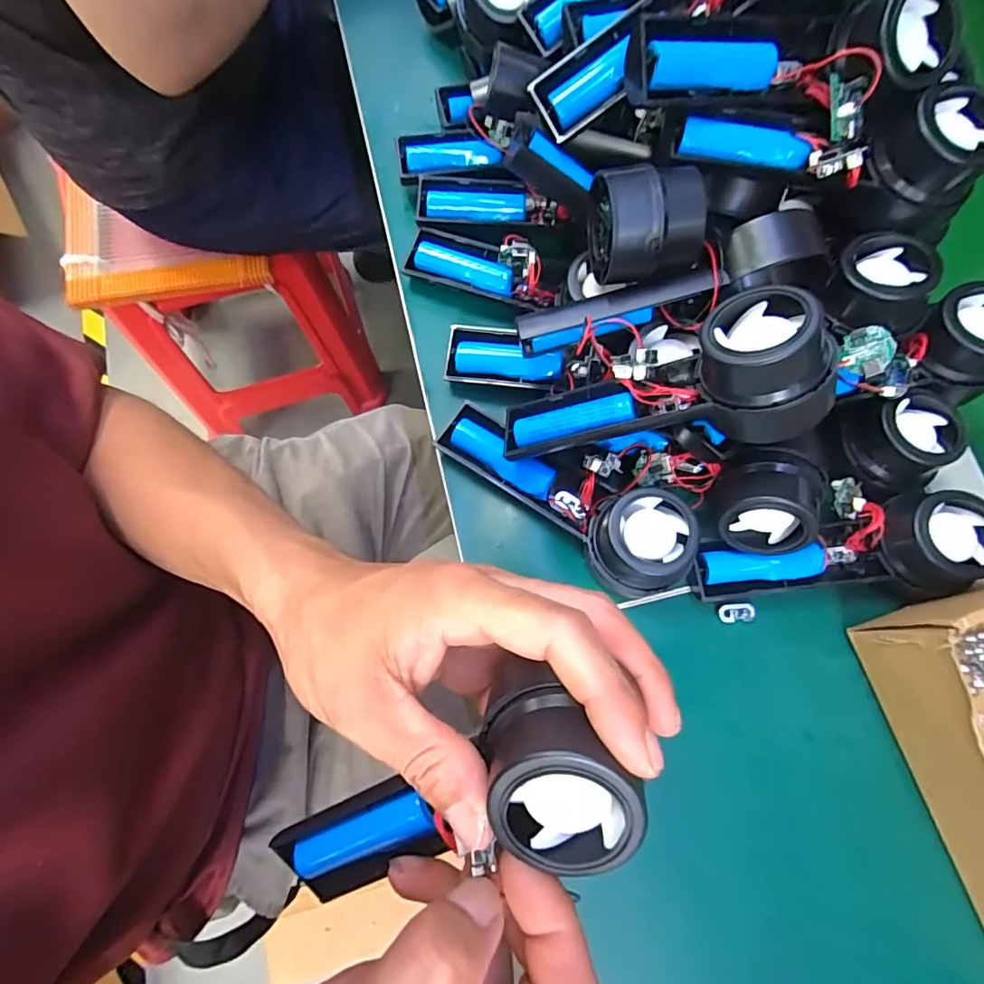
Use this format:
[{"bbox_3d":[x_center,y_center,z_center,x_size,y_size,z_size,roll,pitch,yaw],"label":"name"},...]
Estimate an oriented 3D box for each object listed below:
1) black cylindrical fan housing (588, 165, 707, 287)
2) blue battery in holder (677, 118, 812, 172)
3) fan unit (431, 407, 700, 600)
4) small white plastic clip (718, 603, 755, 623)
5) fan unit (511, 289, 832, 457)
[{"bbox_3d":[0.081,-0.139,0.272,0.054,0.048,0.045,2,75,-2],"label":"black cylindrical fan housing"},{"bbox_3d":[0.128,-0.178,0.266,0.062,0.013,0.020,7,75,-1],"label":"blue battery in holder"},{"bbox_3d":[0.043,-0.003,0.302,0.162,0.043,0.055,38,77,7],"label":"fan unit"},{"bbox_3d":[0.144,0.071,0.308,0.020,0.005,0.011,-5,75,-4],"label":"small white plastic clip"},{"bbox_3d":[0.079,-0.052,0.267,0.157,0.044,0.059,-10,71,31],"label":"fan unit"}]

